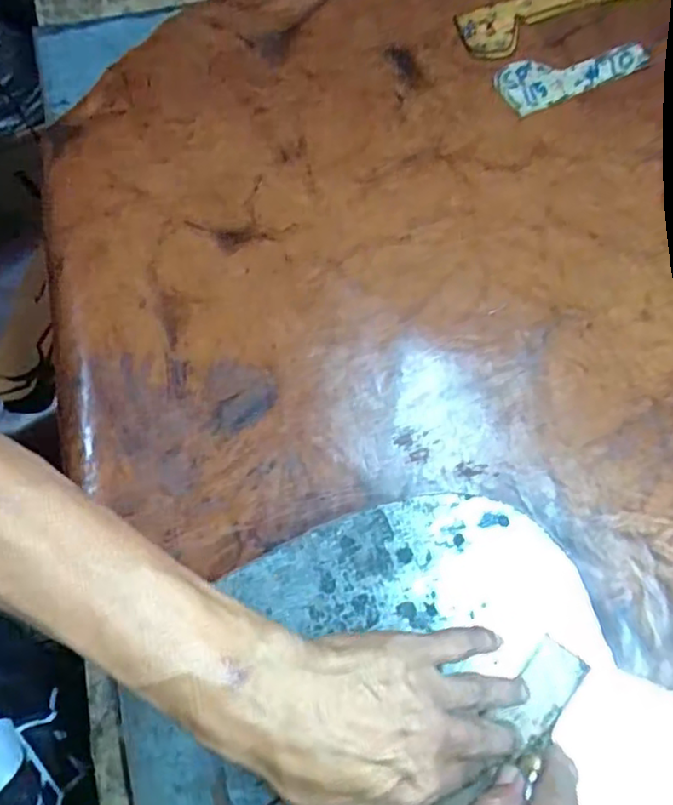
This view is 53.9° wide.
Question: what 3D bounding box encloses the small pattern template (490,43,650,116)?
[{"bbox_3d":[0.196,-0.282,0.556,0.121,0.006,0.053,-23,72,-4],"label":"small pattern template"}]

